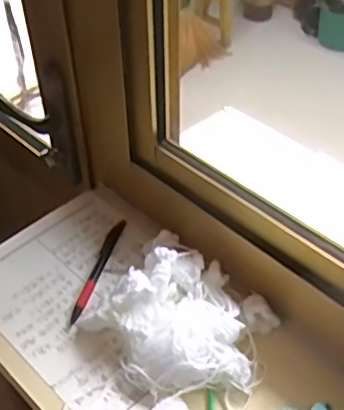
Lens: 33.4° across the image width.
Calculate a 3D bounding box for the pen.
[{"bbox_3d":[-0.079,0.067,0.600,0.015,0.013,0.134,12,47,12],"label":"pen"}]

